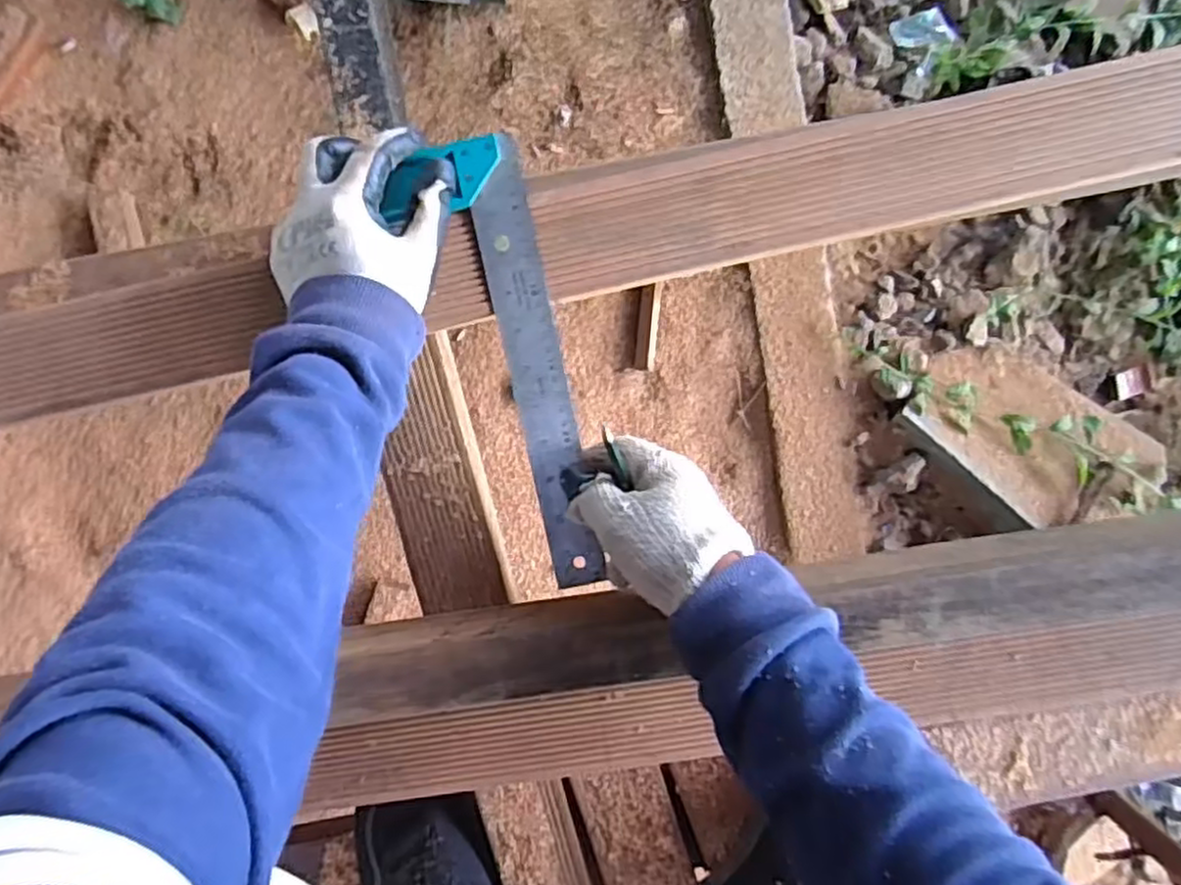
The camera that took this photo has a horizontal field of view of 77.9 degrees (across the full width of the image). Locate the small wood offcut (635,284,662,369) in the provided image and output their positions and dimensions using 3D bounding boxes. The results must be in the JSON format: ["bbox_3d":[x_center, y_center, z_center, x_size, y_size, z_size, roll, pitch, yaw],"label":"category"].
[{"bbox_3d":[0.112,-0.226,1.429,0.041,0.020,0.167,5,95,-2],"label":"small wood offcut"}]

